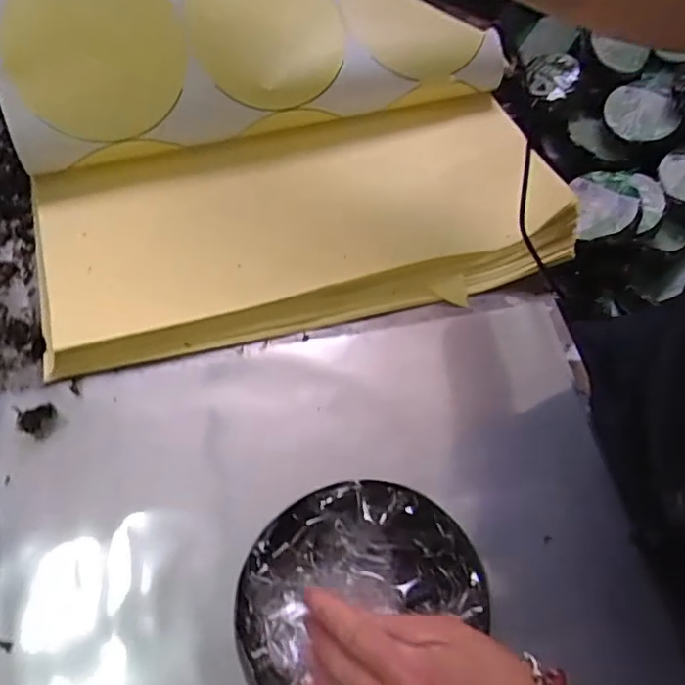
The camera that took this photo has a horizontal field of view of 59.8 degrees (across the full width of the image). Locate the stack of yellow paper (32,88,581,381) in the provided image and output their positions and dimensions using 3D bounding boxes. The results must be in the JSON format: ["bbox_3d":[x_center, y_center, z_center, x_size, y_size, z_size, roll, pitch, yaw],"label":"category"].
[{"bbox_3d":[-0.029,-0.124,0.581,0.503,0.058,0.236,-15,67,-14],"label":"stack of yellow paper"}]

